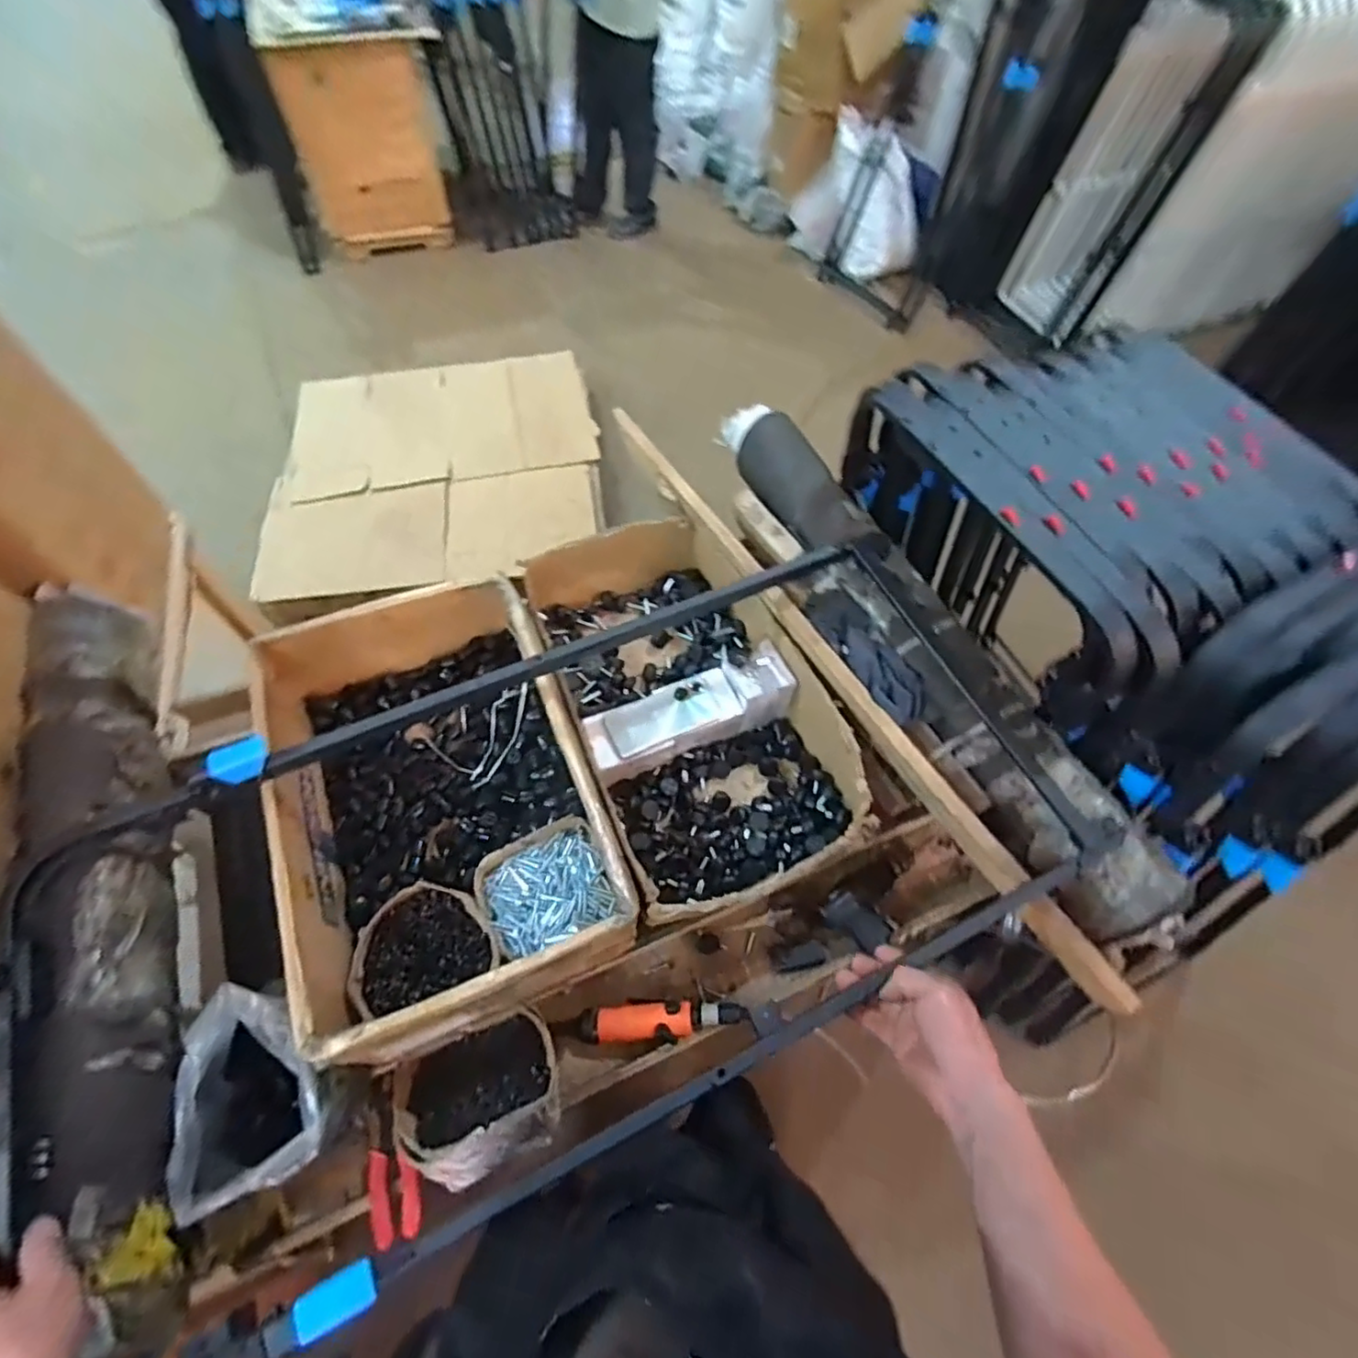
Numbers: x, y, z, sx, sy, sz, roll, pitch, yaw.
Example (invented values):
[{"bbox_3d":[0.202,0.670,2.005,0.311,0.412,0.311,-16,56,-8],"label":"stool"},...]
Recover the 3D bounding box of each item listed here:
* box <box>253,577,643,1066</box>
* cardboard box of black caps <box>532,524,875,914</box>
[{"bbox_3d":[-0.302,0.149,0.816,0.343,0.163,0.517,-20,63,-13],"label":"box"},{"bbox_3d":[0.018,0.023,0.925,0.331,0.138,0.573,-19,62,-13],"label":"cardboard box of black caps"}]

